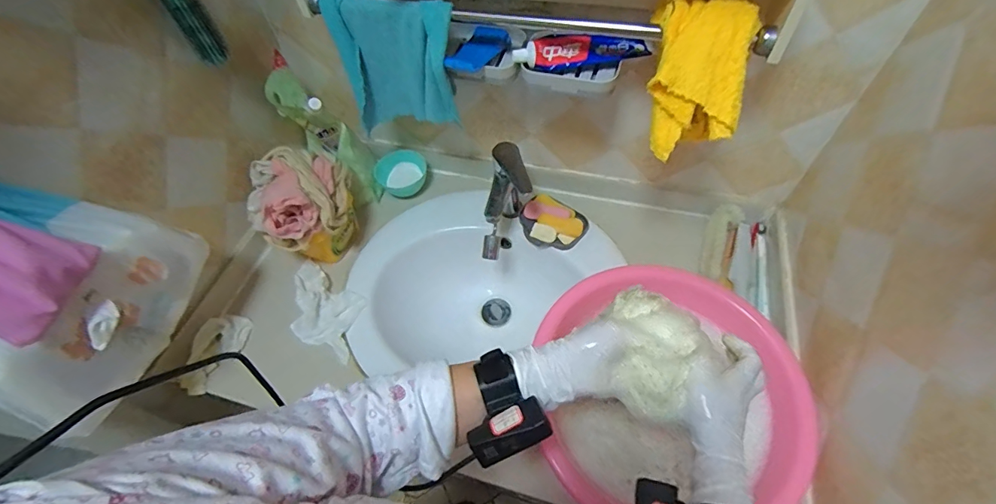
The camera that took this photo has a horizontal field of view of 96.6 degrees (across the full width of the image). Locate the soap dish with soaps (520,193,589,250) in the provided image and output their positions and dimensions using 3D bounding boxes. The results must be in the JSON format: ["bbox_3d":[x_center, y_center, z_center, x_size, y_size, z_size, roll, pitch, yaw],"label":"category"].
[{"bbox_3d":[0.100,-0.051,0.811,0.118,0.027,0.091,24,62,19],"label":"soap dish with soaps"}]

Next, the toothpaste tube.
[{"bbox_3d":[0.107,-0.255,0.575,0.169,0.039,0.027,-4,57,2],"label":"toothpaste tube"}]

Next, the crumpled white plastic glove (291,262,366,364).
[{"bbox_3d":[-0.306,0.099,0.766,0.196,0.030,0.114,30,64,21],"label":"crumpled white plastic glove"}]

